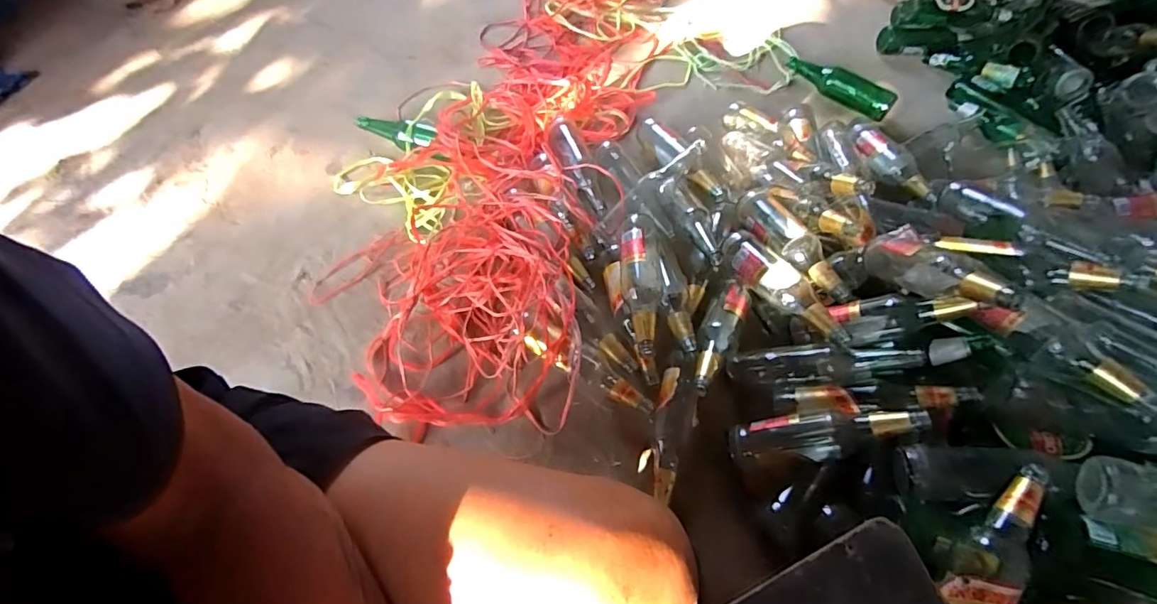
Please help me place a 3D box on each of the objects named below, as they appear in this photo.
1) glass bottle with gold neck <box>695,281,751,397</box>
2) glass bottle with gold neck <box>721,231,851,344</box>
[{"bbox_3d":[0.224,0.057,0.825,0.065,0.061,0.236,20,46,14],"label":"glass bottle with gold neck"},{"bbox_3d":[0.331,-0.029,0.823,0.061,0.071,0.251,-29,65,-17],"label":"glass bottle with gold neck"}]

